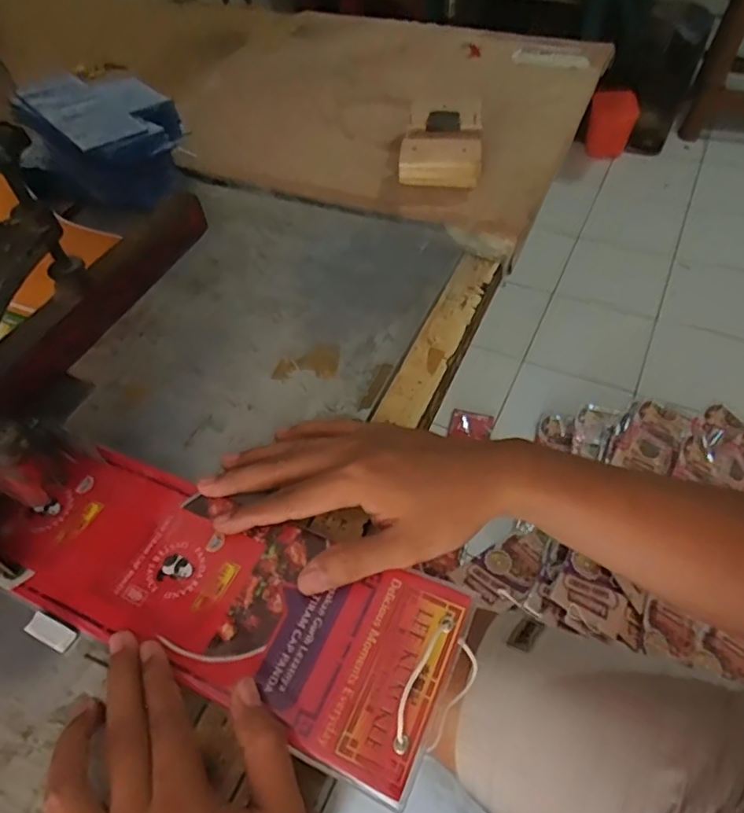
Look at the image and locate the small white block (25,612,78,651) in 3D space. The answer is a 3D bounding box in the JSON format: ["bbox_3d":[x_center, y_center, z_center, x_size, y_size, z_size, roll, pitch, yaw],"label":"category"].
[{"bbox_3d":[-0.181,0.127,0.330,0.028,0.005,0.012,19,56,18],"label":"small white block"}]

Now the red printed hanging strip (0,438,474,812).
[{"bbox_3d":[-0.100,0.102,0.345,0.298,0.008,0.101,18,55,19],"label":"red printed hanging strip"}]

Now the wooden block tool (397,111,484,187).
[{"bbox_3d":[0.071,-0.262,0.594,0.078,0.040,0.093,3,52,7],"label":"wooden block tool"}]

